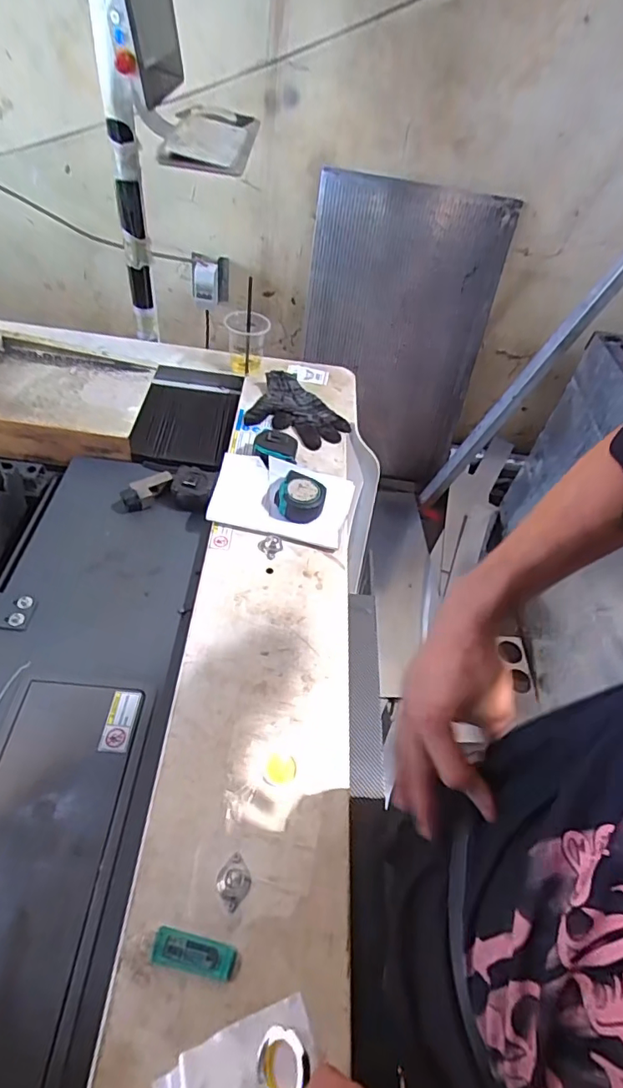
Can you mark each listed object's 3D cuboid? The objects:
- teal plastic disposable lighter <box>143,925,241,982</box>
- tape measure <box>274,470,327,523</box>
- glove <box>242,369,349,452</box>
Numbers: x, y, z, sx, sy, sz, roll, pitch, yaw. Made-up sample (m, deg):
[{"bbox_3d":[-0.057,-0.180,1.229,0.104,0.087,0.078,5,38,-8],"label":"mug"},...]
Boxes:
[{"bbox_3d":[-0.104,0.357,0.457,0.084,0.018,0.026,10,49,4],"label":"teal plastic disposable lighter"},{"bbox_3d":[-0.018,-0.073,0.815,0.078,0.045,0.073,4,49,-1],"label":"tape measure"},{"bbox_3d":[-0.022,-0.244,0.996,0.187,0.049,0.156,18,50,11],"label":"glove"}]

